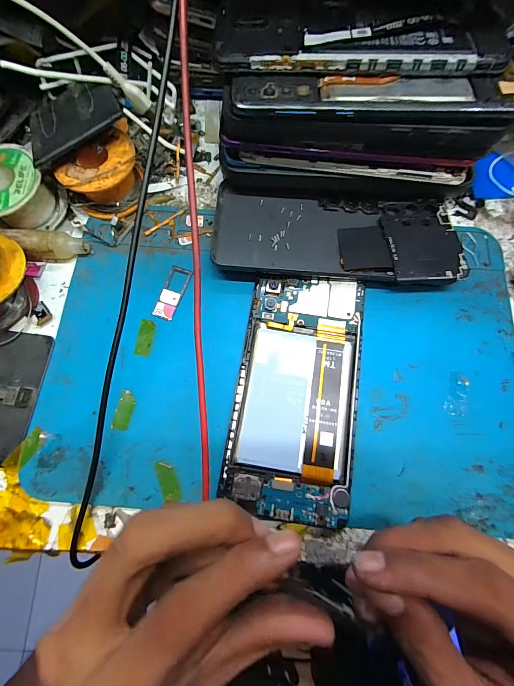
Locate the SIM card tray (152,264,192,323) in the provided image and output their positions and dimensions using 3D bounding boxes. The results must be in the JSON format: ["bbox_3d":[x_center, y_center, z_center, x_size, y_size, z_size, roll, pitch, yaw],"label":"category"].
[{"bbox_3d":[-0.057,-0.034,0.204,0.015,0.004,0.038,19,76,4],"label":"SIM card tray"}]

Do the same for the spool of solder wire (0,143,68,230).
[{"bbox_3d":[-0.165,-0.103,0.207,0.049,0.028,0.046,0,75,-1],"label":"spool of solder wire"}]

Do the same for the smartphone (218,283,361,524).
[{"bbox_3d":[0.024,0.026,0.184,0.071,0.010,0.141,10,75,2],"label":"smartphone"}]

